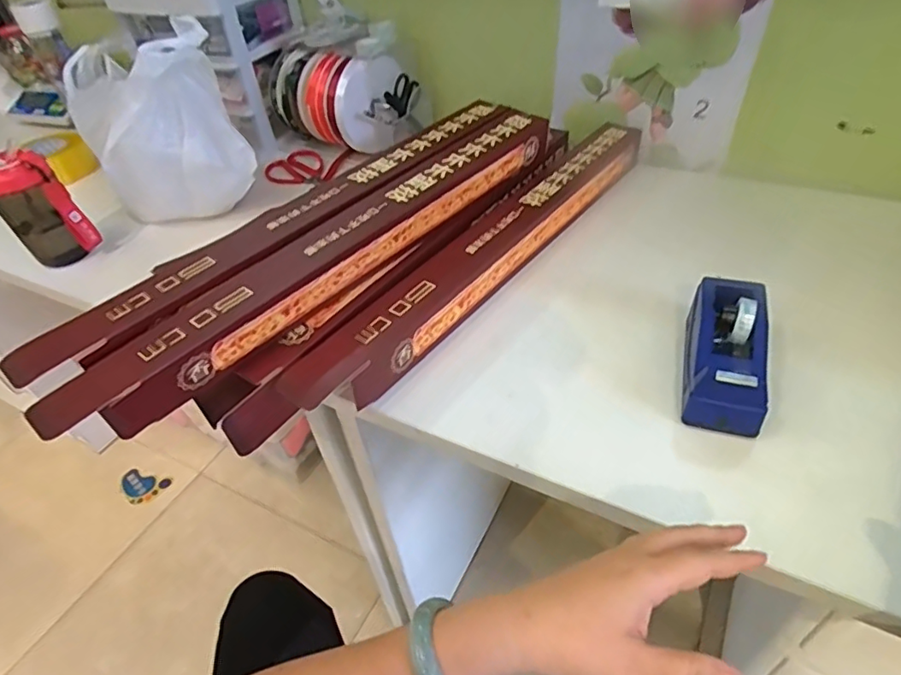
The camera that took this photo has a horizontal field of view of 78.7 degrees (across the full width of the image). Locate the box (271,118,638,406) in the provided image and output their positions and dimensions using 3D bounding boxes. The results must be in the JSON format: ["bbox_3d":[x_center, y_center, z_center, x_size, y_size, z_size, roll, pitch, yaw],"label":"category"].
[{"bbox_3d":[0.064,-0.114,0.689,0.069,0.072,0.655,26,51,31],"label":"box"}]

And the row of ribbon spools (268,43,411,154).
[{"bbox_3d":[-0.190,-0.430,0.965,0.217,0.142,0.162,29,52,33],"label":"row of ribbon spools"}]

